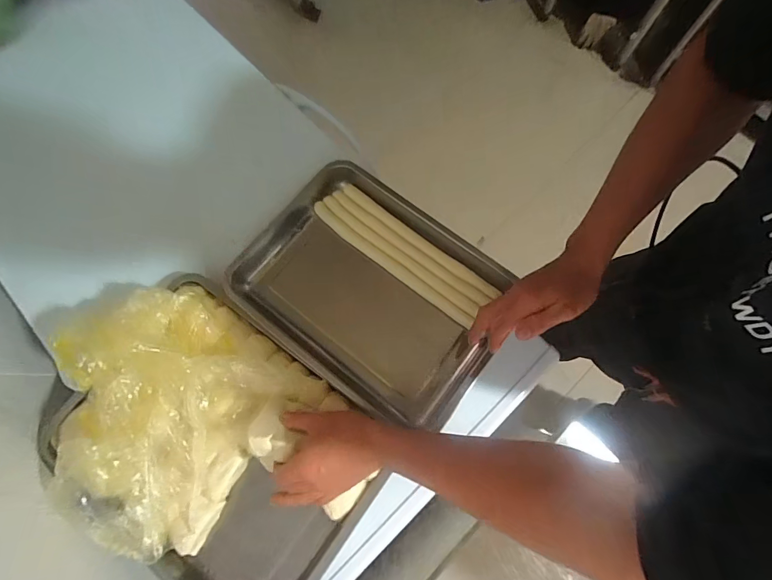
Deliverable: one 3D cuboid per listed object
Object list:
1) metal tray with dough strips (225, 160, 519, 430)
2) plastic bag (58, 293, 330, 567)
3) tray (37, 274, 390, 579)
[{"bbox_3d":[-0.023,0.000,0.603,0.385,0.063,0.291,35,79,9],"label":"metal tray with dough strips"},{"bbox_3d":[-0.276,0.163,0.494,0.276,0.120,0.284,35,79,9],"label":"plastic bag"},{"bbox_3d":[-0.237,0.204,0.491,0.413,0.136,0.318,36,79,9],"label":"tray"}]

